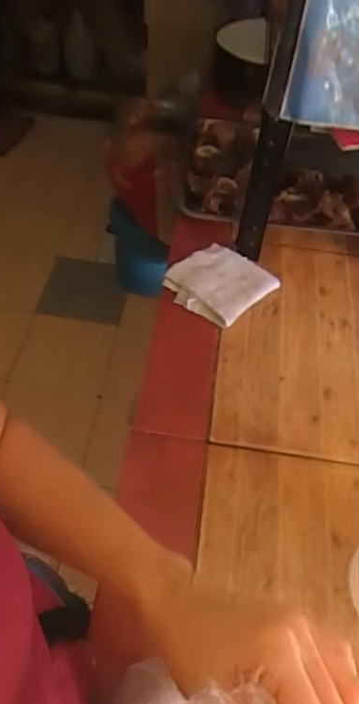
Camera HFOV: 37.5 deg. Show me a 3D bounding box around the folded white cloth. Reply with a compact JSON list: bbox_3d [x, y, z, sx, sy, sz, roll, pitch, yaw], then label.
[{"bbox_3d":[0.062,-0.114,0.843,0.149,0.022,0.138,-35,62,-28],"label":"folded white cloth"}]

